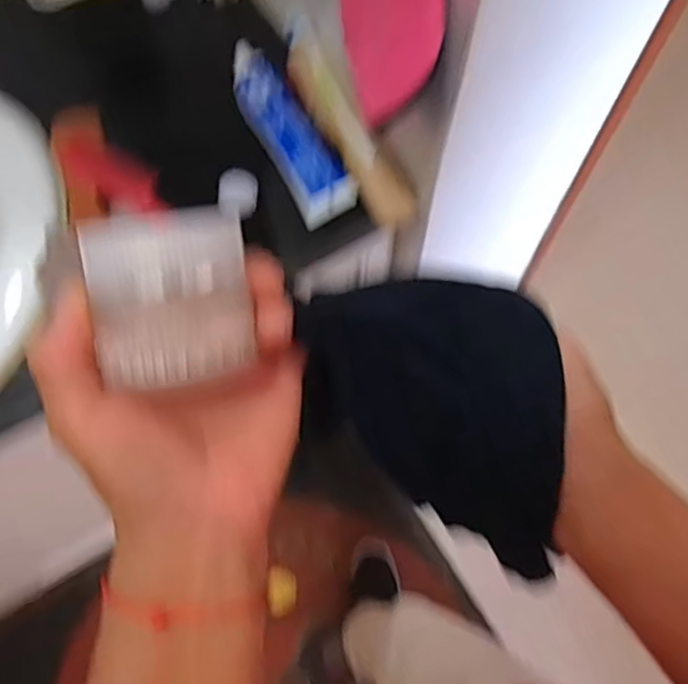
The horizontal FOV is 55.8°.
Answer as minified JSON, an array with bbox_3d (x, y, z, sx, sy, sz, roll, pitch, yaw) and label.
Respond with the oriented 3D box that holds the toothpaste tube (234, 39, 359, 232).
[{"bbox_3d":[-0.060,-0.218,0.665,0.056,0.030,0.215,-27,70,-9],"label":"toothpaste tube"}]

